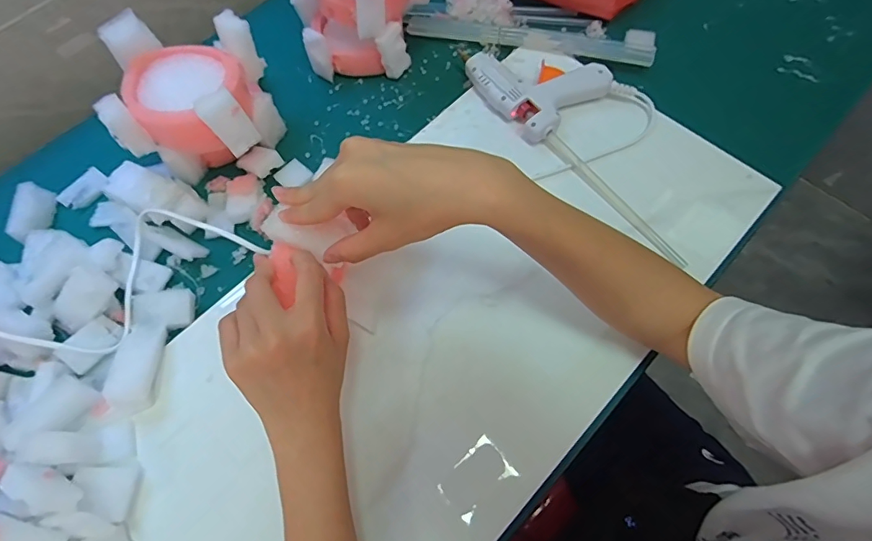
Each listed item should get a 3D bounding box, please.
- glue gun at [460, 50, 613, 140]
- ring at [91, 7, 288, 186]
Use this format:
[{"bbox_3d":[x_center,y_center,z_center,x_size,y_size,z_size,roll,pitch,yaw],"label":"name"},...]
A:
[{"bbox_3d":[0.100,-0.199,0.504,0.102,0.028,0.123,-39,70,-14],"label":"glue gun"},{"bbox_3d":[-0.223,-0.154,0.456,0.125,0.103,0.110,0,66,2],"label":"ring"}]

